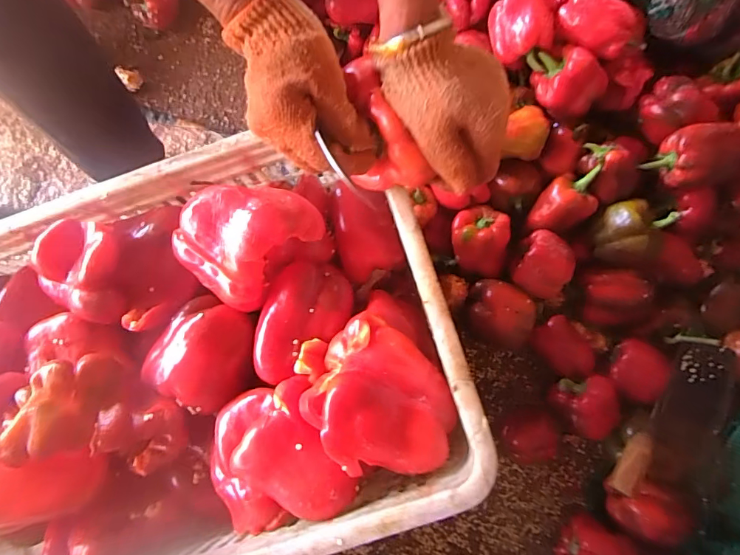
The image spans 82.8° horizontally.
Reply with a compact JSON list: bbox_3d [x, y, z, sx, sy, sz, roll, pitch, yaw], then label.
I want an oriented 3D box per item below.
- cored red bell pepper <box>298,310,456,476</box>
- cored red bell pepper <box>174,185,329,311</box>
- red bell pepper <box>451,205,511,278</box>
[{"bbox_3d":[0.008,0.103,0.354,0.107,0.054,0.129,-43,82,-10],"label":"cored red bell pepper"},{"bbox_3d":[-0.120,-0.040,0.404,0.121,0.064,0.103,-43,82,-10],"label":"cored red bell pepper"},{"bbox_3d":[0.172,-0.062,0.658,0.090,0.064,0.104,5,78,-1],"label":"red bell pepper"}]

